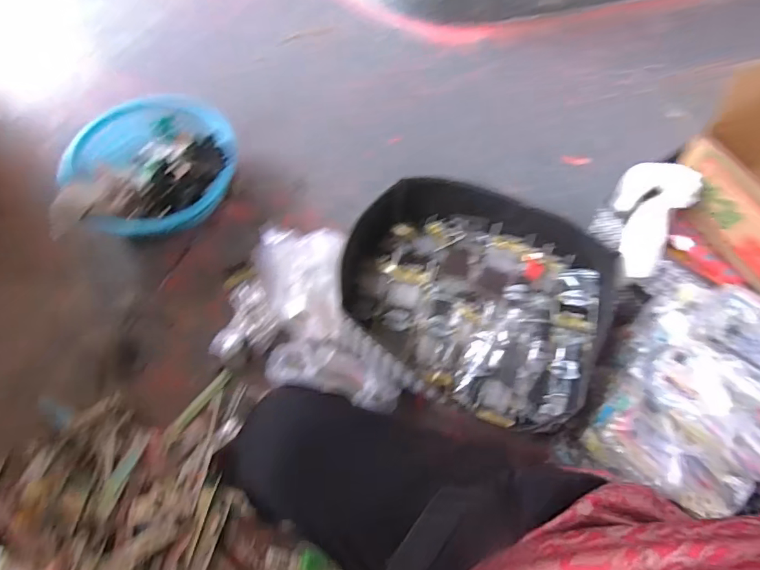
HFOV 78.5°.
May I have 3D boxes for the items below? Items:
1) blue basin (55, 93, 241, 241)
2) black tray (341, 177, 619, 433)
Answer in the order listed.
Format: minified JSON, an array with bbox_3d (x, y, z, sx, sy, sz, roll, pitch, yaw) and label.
[{"bbox_3d":[-0.456,-0.241,0.949,0.308,0.101,0.289,1,64,-1],"label":"blue basin"},{"bbox_3d":[0.155,0.019,0.783,0.435,0.118,0.357,26,66,11],"label":"black tray"}]

